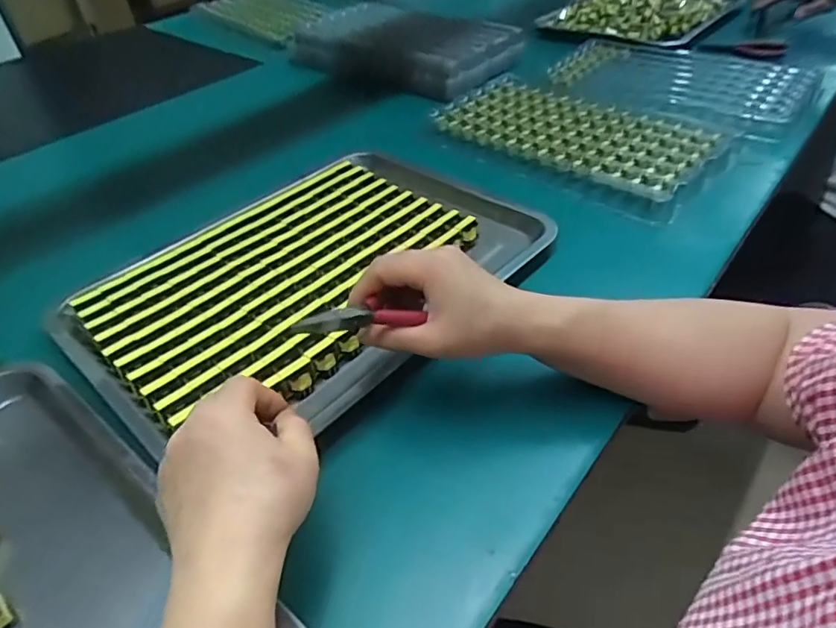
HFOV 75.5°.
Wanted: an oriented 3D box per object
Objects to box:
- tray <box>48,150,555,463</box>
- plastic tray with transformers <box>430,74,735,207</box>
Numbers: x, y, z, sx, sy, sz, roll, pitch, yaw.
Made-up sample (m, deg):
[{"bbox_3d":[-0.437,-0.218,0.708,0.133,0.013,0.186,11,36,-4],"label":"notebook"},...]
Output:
[{"bbox_3d":[-0.095,-0.040,0.496,0.386,0.029,0.276,-35,49,-29],"label":"tray"},{"bbox_3d":[0.188,-0.231,0.680,0.337,0.020,0.181,30,52,33],"label":"plastic tray with transformers"}]

